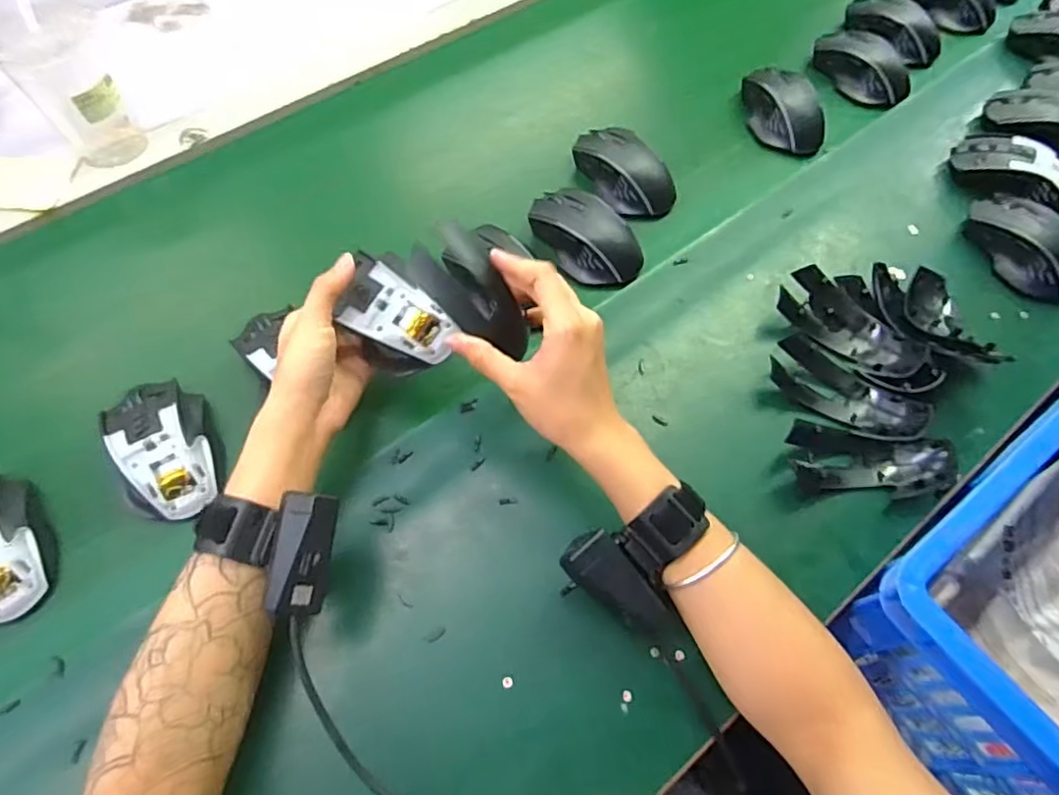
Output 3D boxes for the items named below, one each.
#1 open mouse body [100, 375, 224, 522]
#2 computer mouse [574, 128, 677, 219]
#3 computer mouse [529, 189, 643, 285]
[{"bbox_3d":[-0.274,0.035,0.469,0.068,0.029,0.110,-26,66,-14],"label":"open mouse body"},{"bbox_3d":[0.094,-0.225,0.619,0.061,0.035,0.115,-33,68,-17],"label":"computer mouse"},{"bbox_3d":[0.050,-0.150,0.575,0.066,0.036,0.117,-40,71,-19],"label":"computer mouse"}]

